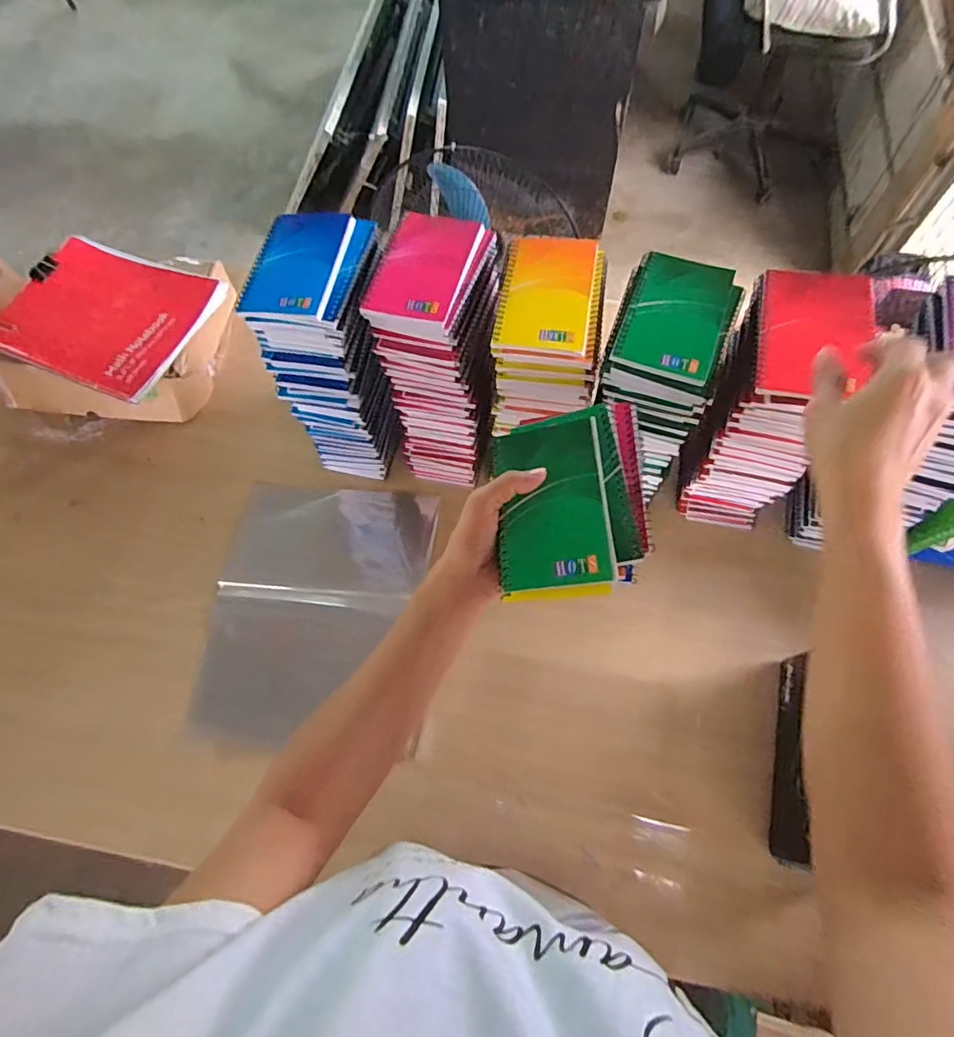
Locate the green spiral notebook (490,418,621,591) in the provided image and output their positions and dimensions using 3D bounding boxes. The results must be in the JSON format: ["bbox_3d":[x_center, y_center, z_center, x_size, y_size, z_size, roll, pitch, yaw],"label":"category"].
[{"bbox_3d":[0.055,-0.012,0.402,0.084,0.008,0.126,-7,74,14],"label":"green spiral notebook"}]

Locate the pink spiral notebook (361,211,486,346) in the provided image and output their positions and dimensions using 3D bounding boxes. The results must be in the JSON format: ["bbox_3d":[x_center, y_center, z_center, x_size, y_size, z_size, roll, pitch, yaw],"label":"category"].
[{"bbox_3d":[-0.048,-0.227,0.493,0.082,0.023,0.125,11,68,7],"label":"pink spiral notebook"}]

